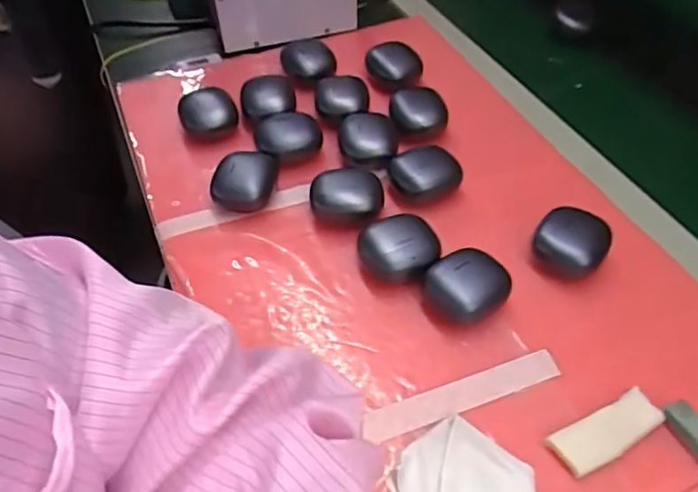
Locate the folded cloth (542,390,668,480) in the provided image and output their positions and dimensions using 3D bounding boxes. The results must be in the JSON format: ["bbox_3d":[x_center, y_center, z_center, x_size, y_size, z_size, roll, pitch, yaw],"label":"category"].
[{"bbox_3d":[0.151,0.108,0.325,0.069,0.008,0.024,-21,53,-18],"label":"folded cloth"}]

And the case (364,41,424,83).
[{"bbox_3d":[0.044,-0.182,0.548,0.054,0.033,0.028,16,51,13],"label":"case"}]

